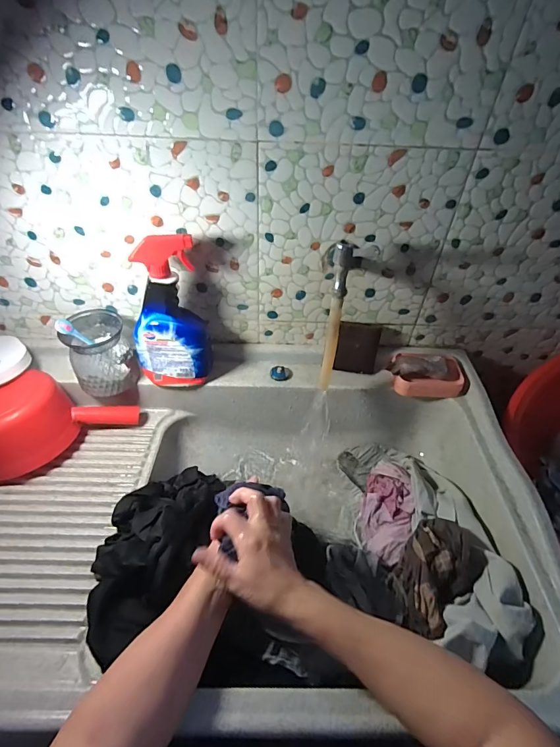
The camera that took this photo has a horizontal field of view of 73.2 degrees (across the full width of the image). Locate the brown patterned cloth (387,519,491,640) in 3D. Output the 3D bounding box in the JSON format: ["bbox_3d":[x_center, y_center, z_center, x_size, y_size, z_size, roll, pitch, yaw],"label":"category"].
[{"bbox_3d":[0.223,0.284,0.545,0.155,0.076,0.095,-34,55,-30],"label":"brown patterned cloth"}]

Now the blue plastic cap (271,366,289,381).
[{"bbox_3d":[0.000,-0.001,0.730,0.034,0.014,0.027,1,45,-1],"label":"blue plastic cap"}]

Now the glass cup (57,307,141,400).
[{"bbox_3d":[-0.320,-0.036,0.674,0.101,0.120,0.103,-22,50,-22],"label":"glass cup"}]

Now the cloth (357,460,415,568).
[{"bbox_3d":[0.192,0.248,0.680,0.099,0.030,0.171,-14,51,38],"label":"cloth"}]

